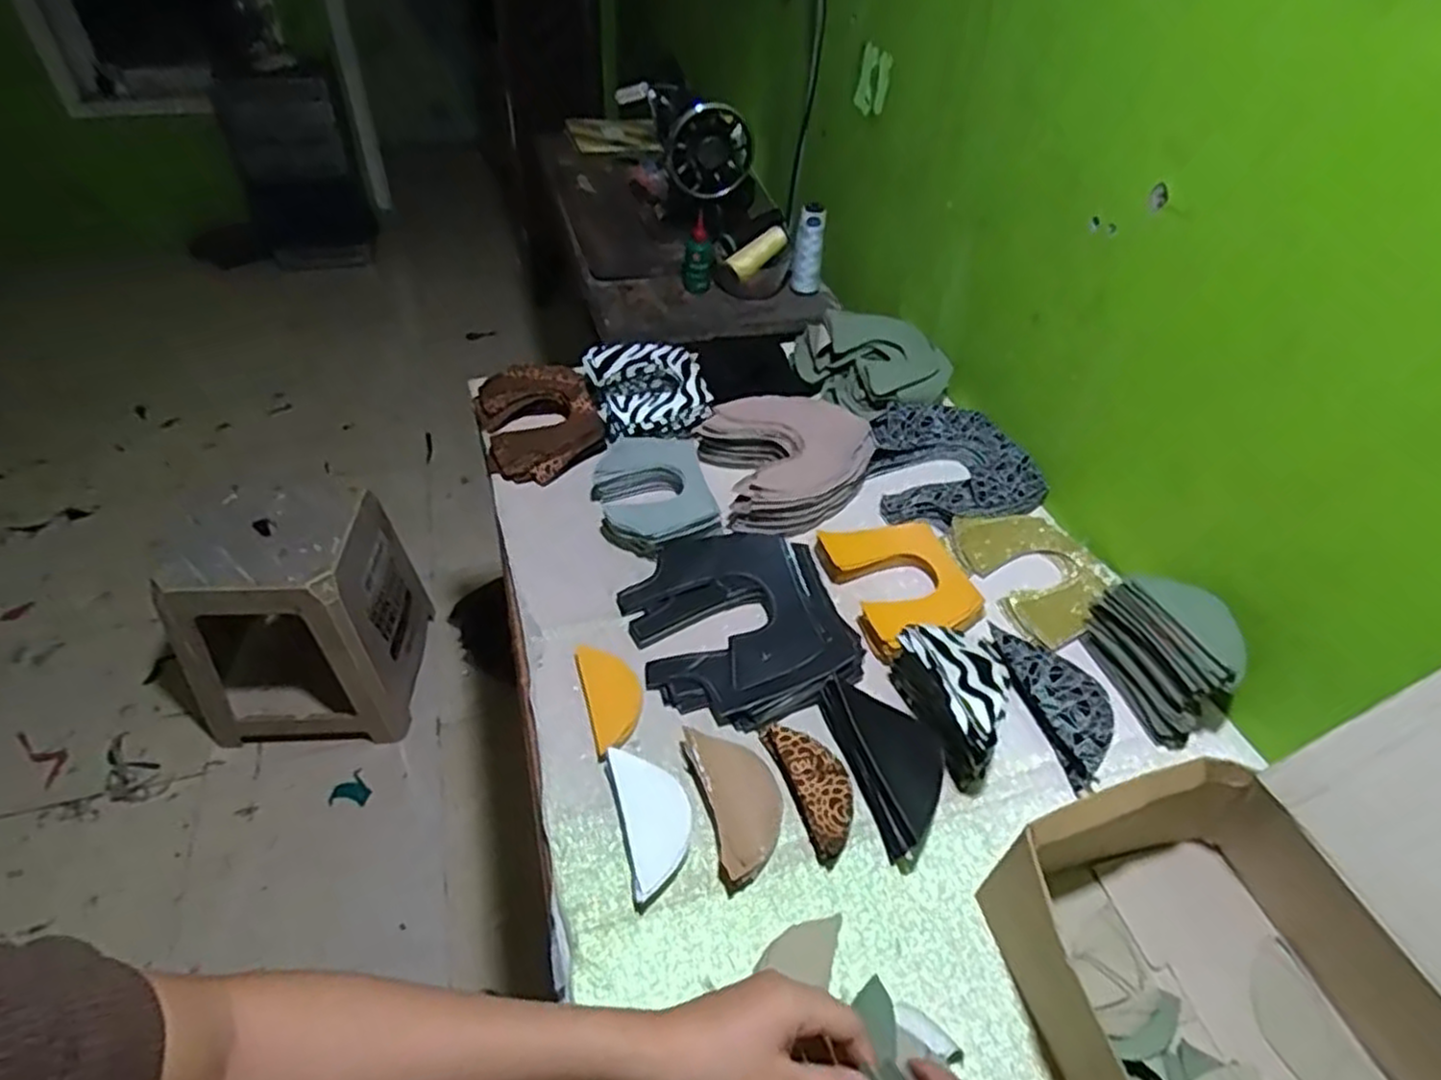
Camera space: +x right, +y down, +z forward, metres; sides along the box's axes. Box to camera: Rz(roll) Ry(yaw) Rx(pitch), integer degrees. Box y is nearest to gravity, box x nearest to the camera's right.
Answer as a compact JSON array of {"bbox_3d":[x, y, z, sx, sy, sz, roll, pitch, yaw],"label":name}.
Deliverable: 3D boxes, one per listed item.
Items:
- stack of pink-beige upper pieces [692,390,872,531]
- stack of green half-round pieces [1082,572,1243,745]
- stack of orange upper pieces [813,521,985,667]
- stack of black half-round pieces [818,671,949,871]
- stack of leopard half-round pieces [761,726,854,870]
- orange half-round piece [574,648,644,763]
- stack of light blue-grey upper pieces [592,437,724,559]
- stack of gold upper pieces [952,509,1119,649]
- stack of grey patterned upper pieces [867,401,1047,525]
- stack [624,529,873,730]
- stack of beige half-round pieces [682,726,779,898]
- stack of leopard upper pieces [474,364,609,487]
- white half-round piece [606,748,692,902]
[{"bbox_3d":[0.079,-0.094,0.866,0.183,0.053,0.177,-11,47,-12],"label":"stack of pink-beige upper pieces"},{"bbox_3d":[0.398,0.096,0.673,0.069,0.090,0.131,-9,46,-10],"label":"stack of green half-round pieces"},{"bbox_3d":[0.182,0.041,0.762,0.127,0.027,0.165,-14,47,-14],"label":"stack of orange upper pieces"},{"bbox_3d":[0.143,0.181,0.619,0.072,0.038,0.147,-12,47,-13],"label":"stack of black half-round pieces"},{"bbox_3d":[0.079,0.198,0.612,0.047,0.021,0.115,-14,48,-15],"label":"stack of leopard half-round pieces"},{"bbox_3d":[-0.094,0.137,0.664,0.049,0.014,0.113,-13,47,-13],"label":"orange half-round piece"},{"bbox_3d":[-0.070,-0.051,0.833,0.139,0.032,0.160,-2,46,-3],"label":"stack of light blue-grey upper pieces"},{"bbox_3d":[0.325,0.029,0.791,0.134,0.022,0.162,-22,50,-21],"label":"stack of gold upper pieces"},{"bbox_3d":[0.268,-0.092,0.890,0.180,0.040,0.174,-7,46,-8],"label":"stack of grey patterned upper pieces"},{"bbox_3d":[0.017,0.073,0.712,0.188,0.031,0.204,-14,48,-15],"label":"stack"},{"bbox_3d":[0.015,0.204,0.597,0.061,0.023,0.123,-11,47,-12],"label":"stack of beige half-round pieces"},{"bbox_3d":[-0.219,-0.145,0.917,0.138,0.041,0.178,-13,47,-14],"label":"stack of leopard upper pieces"},{"bbox_3d":[-0.051,0.215,0.589,0.056,0.006,0.111,1,43,-26],"label":"white half-round piece"}]

